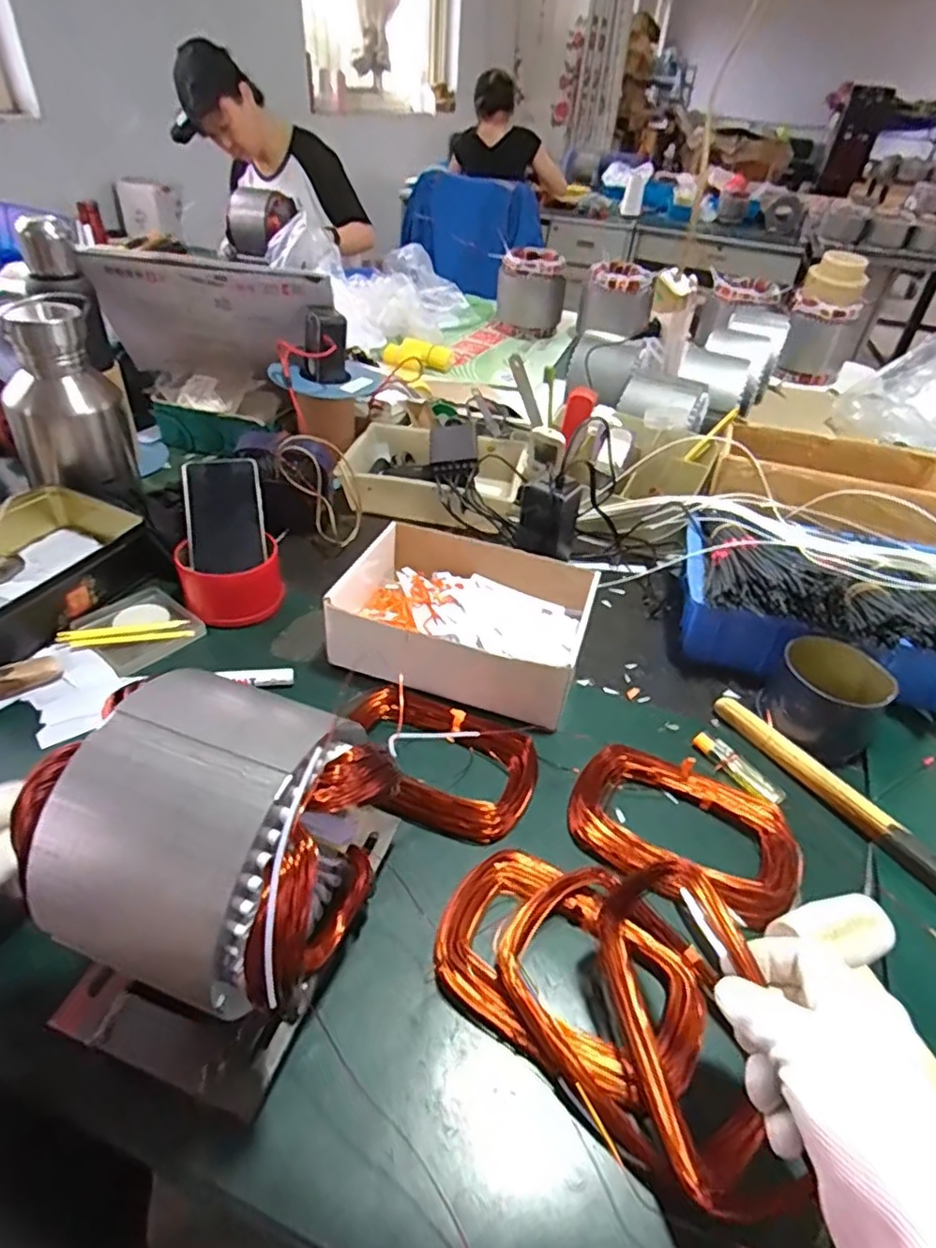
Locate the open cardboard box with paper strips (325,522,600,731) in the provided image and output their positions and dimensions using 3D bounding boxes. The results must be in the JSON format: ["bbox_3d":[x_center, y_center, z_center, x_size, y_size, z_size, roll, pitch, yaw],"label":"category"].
[{"bbox_3d":[-0.004,-0.006,0.668,0.238,0.081,0.188,16,42,11],"label":"open cardboard box with paper strips"}]

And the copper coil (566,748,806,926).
[{"bbox_3d":[0.171,0.165,0.516,0.173,0.024,0.113,21,43,17],"label":"copper coil"}]

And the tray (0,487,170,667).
[{"bbox_3d":[-0.458,-0.056,0.670,0.173,0.082,0.237,21,43,17],"label":"tray"}]

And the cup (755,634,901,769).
[{"bbox_3d":[0.339,0.072,0.607,0.097,0.076,0.098,3,41,-3],"label":"cup"}]

